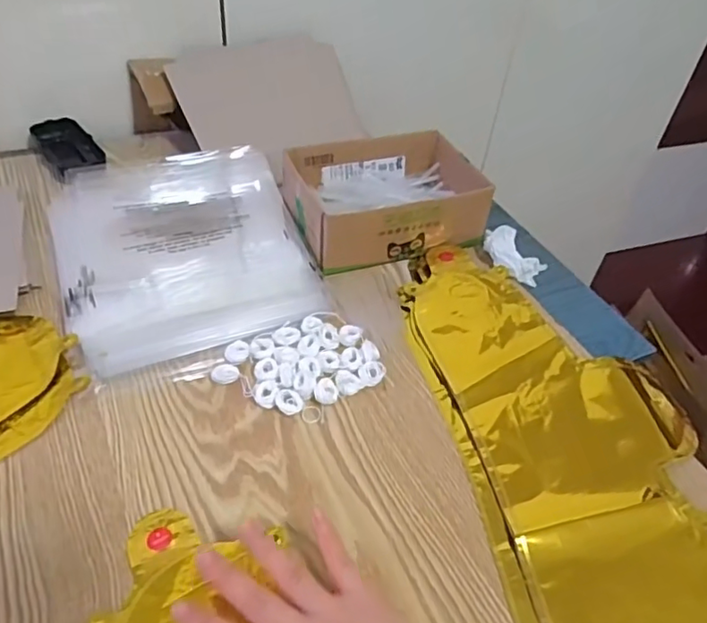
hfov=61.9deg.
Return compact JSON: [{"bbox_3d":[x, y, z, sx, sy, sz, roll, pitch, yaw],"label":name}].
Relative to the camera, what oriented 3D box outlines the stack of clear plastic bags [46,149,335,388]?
[{"bbox_3d":[-0.167,-0.073,0.574,0.217,0.015,0.294,-15,48,-20],"label":"stack of clear plastic bags"}]

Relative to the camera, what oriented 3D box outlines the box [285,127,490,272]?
[{"bbox_3d":[0.031,-0.122,0.621,0.188,0.062,0.149,-11,47,-17],"label":"box"}]

